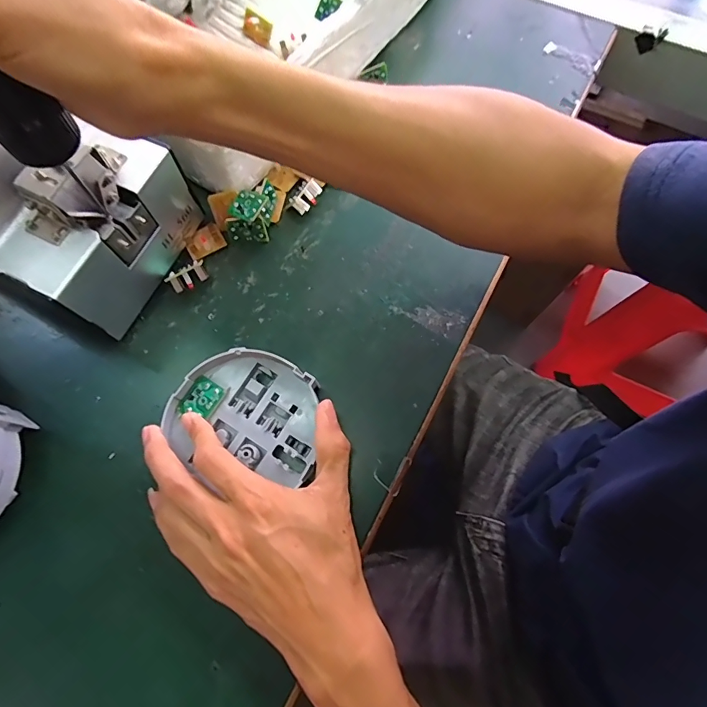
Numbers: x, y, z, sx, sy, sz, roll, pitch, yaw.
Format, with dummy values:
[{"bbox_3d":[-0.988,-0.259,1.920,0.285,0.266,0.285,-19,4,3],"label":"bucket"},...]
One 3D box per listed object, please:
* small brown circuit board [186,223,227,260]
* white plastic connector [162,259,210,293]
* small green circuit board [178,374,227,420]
[{"bbox_3d":[-0.119,-0.090,0.349,0.030,0.004,0.020,-32,96,-10],"label":"small brown circuit board"},{"bbox_3d":[-0.127,-0.059,0.336,0.031,0.015,0.015,-36,75,-10],"label":"white plastic connector"},{"bbox_3d":[-0.104,0.031,0.298,0.023,0.004,0.029,26,74,12],"label":"small green circuit board"}]

